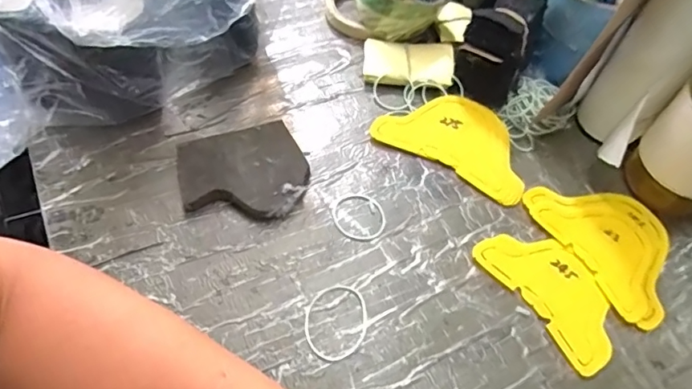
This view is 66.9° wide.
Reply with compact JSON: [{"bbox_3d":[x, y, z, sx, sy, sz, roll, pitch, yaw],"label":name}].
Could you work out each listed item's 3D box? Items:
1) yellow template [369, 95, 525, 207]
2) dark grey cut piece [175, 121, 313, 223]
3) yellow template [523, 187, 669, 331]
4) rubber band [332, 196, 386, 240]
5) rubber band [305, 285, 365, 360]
[{"bbox_3d":[0.111,-0.057,0.511,0.148,0.005,0.090,28,63,14],"label":"yellow template"},{"bbox_3d":[-0.090,-0.017,0.461,0.106,0.018,0.090,-16,59,-14],"label":"dark grey cut piece"},{"bbox_3d":[0.240,0.038,0.467,0.099,0.004,0.142,-25,62,-19],"label":"yellow template"},{"bbox_3d":[0.012,0.019,0.459,0.045,0.004,0.046,-8,57,-9],"label":"rubber band"},{"bbox_3d":[-0.008,0.098,0.406,0.048,0.004,0.061,2,56,-3],"label":"rubber band"}]

